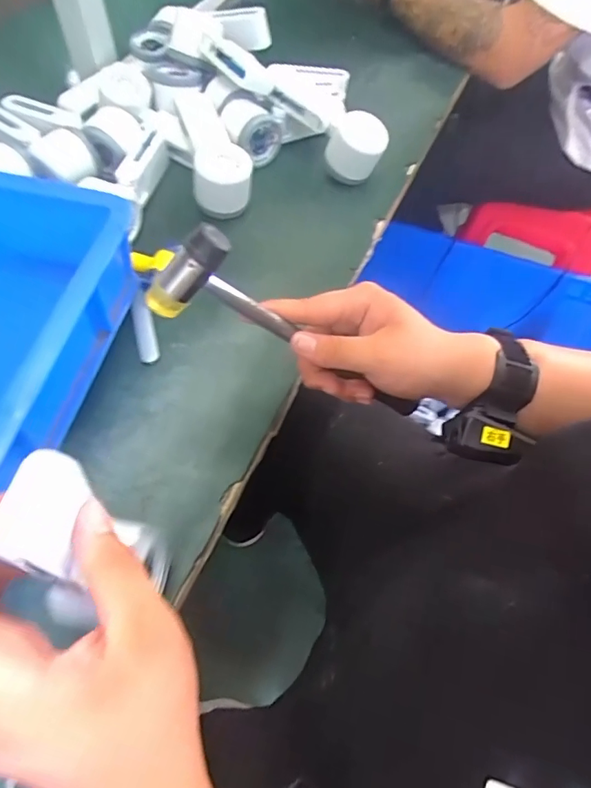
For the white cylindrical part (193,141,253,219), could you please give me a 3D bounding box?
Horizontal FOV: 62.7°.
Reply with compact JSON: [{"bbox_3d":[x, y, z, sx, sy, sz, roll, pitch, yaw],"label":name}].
[{"bbox_3d":[-0.075,-0.224,0.513,0.057,0.056,0.054,2,59,-2],"label":"white cylindrical part"}]

